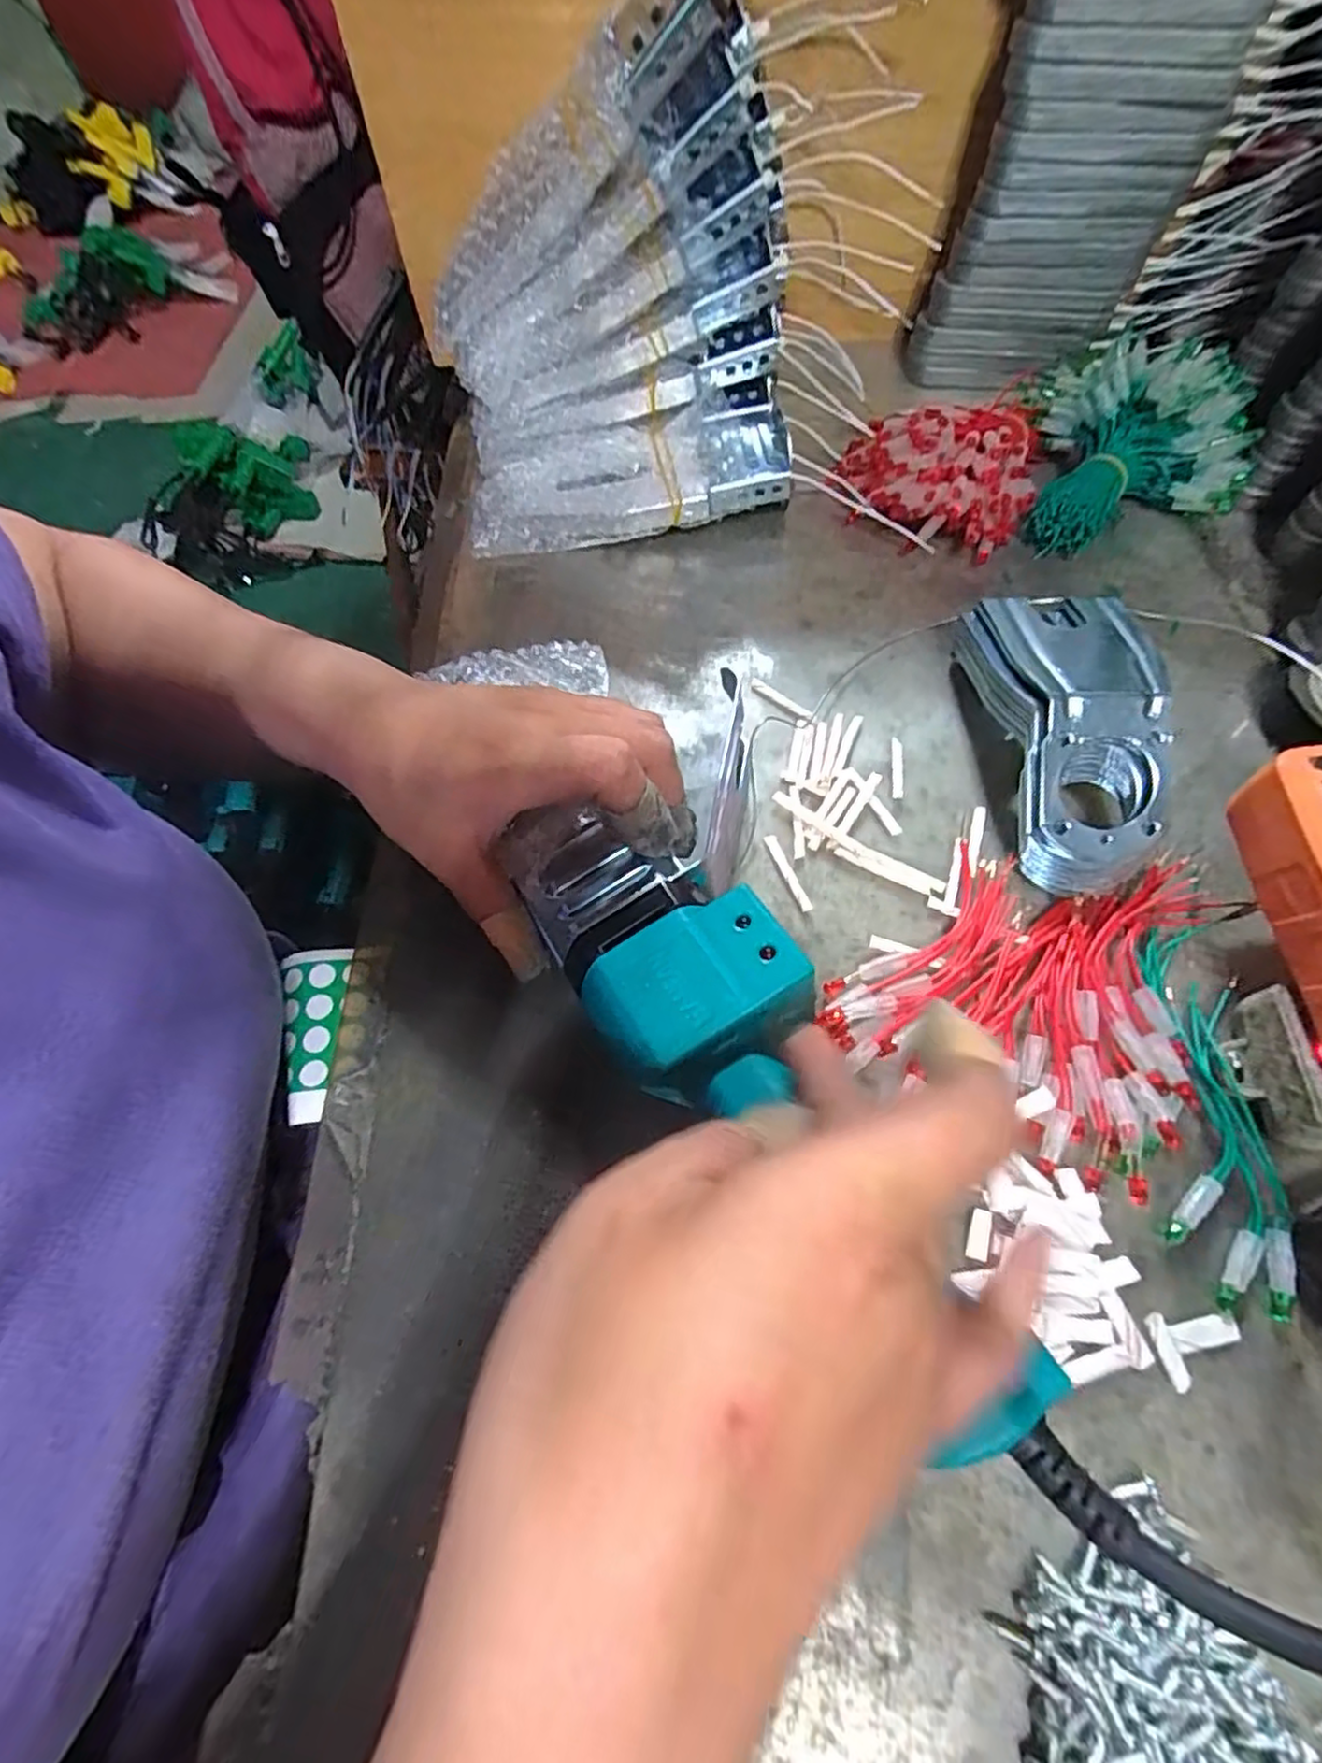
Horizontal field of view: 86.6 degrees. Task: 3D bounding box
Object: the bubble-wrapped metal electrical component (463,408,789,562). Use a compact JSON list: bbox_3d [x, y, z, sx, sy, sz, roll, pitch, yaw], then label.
[{"bbox_3d":[-0.020,-0.239,0.420,0.186,0.036,0.084,-2,61,1],"label":"bubble-wrapped metal electrical component"}]

